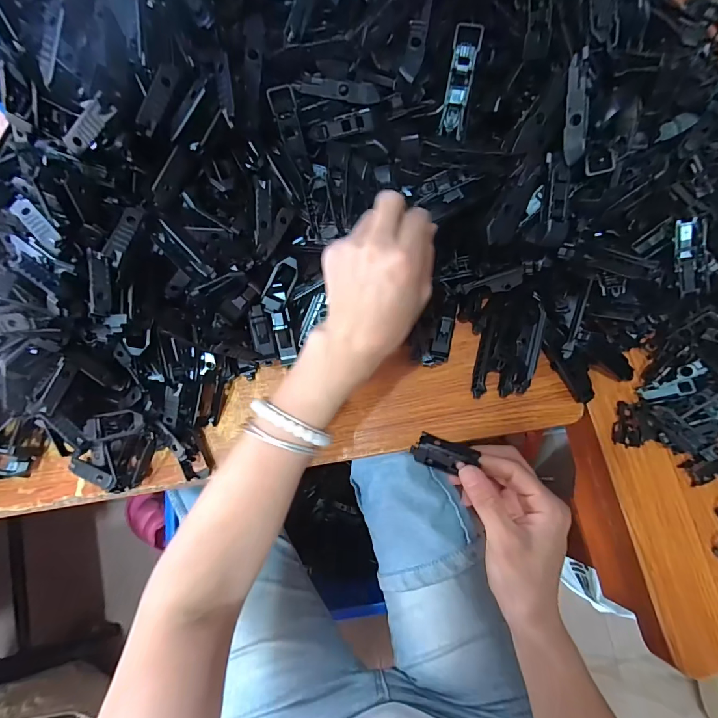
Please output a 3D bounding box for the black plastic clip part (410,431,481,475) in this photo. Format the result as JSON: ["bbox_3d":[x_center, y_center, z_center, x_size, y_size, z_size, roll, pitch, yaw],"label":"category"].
[{"bbox_3d":[0.063,0.072,0.283,0.045,0.016,0.022,19,77,5],"label":"black plastic clip part"}]

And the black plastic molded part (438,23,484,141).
[{"bbox_3d":[0.074,-0.204,0.276,0.018,0.067,0.014,6,37,2],"label":"black plastic molded part"}]

